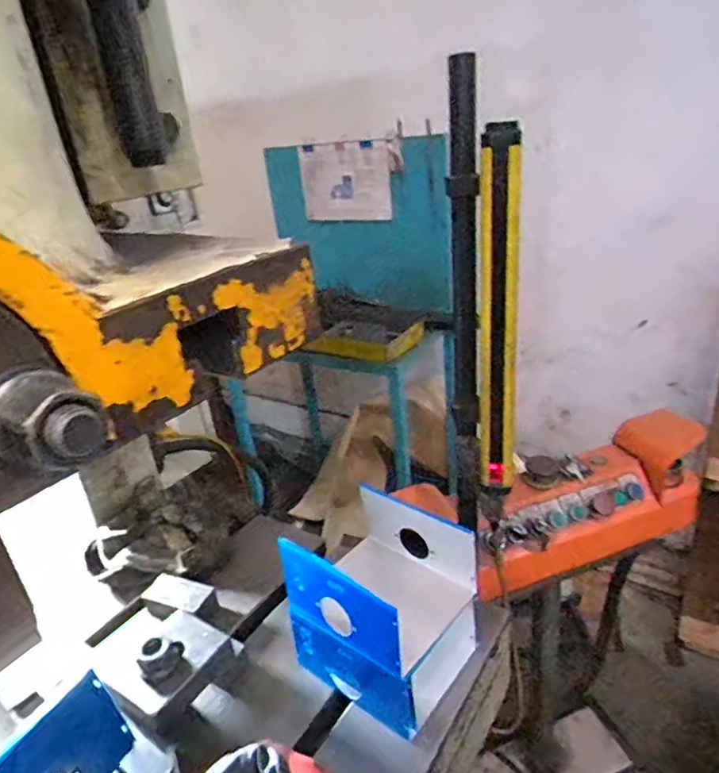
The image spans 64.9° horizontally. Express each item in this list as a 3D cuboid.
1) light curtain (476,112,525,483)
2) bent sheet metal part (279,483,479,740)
[{"bbox_3d":[0.135,-0.059,0.554,0.042,0.354,0.028,-2,25,12],"label":"light curtain"},{"bbox_3d":[0.018,0.219,0.581,0.163,0.171,0.132,11,30,36],"label":"bent sheet metal part"}]

